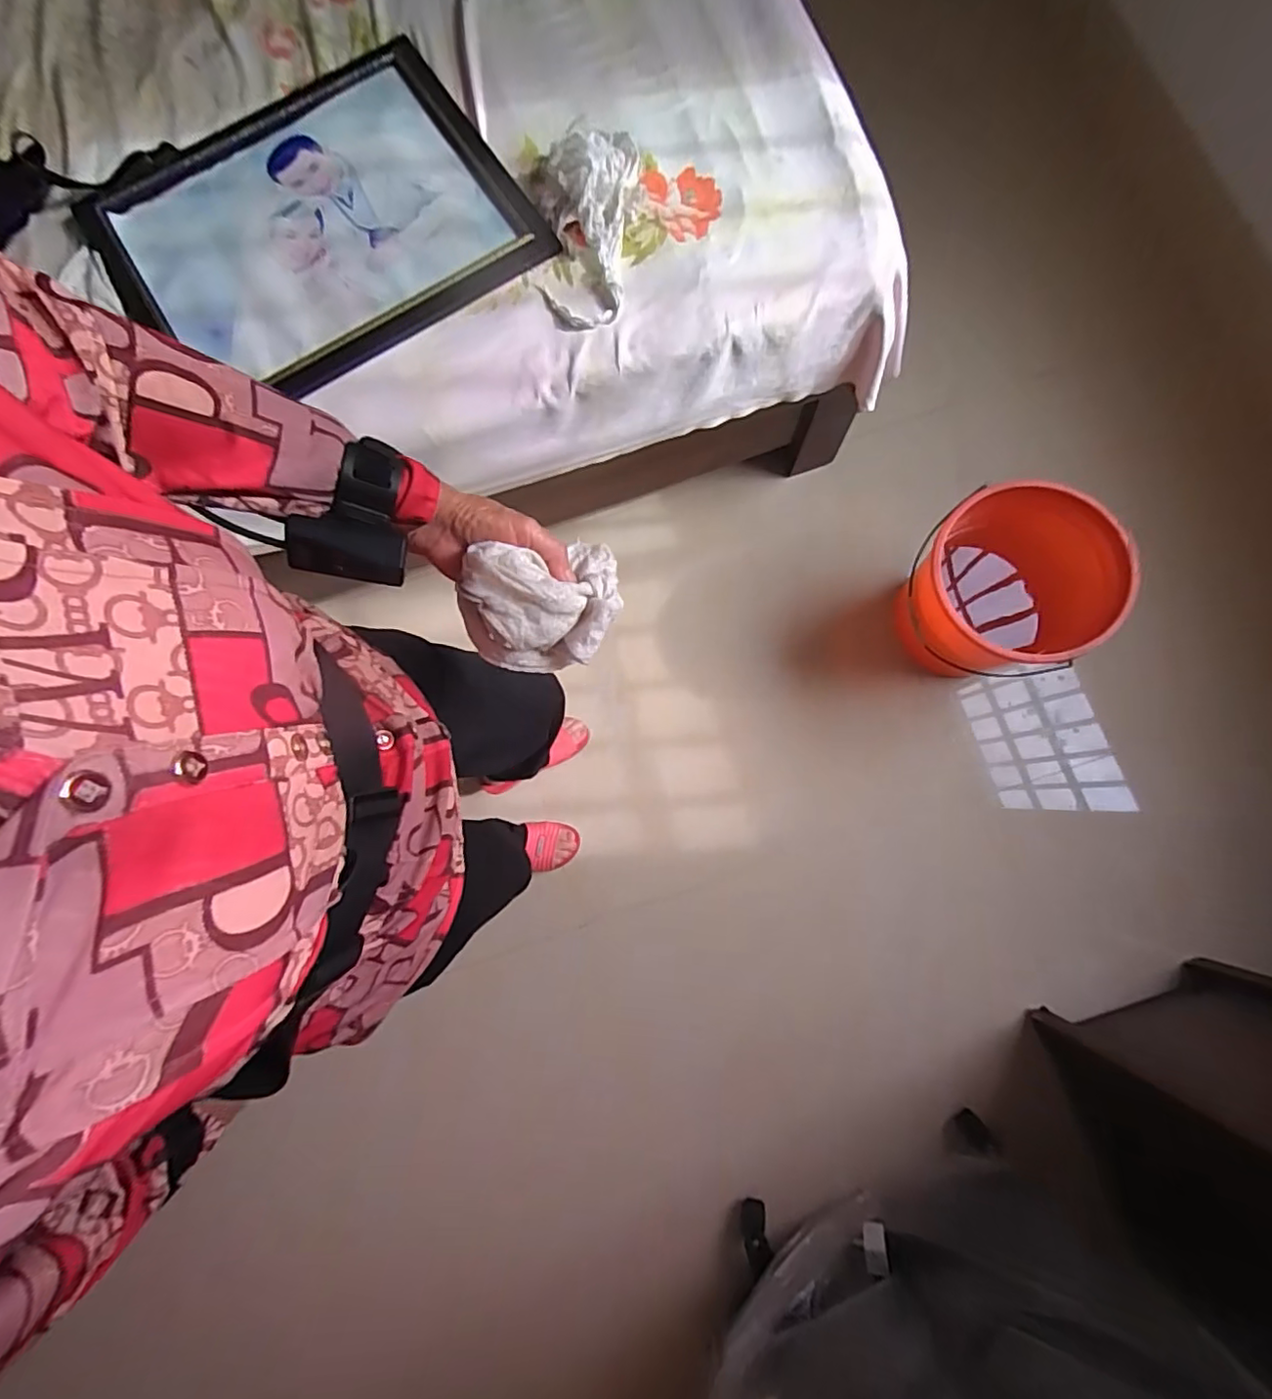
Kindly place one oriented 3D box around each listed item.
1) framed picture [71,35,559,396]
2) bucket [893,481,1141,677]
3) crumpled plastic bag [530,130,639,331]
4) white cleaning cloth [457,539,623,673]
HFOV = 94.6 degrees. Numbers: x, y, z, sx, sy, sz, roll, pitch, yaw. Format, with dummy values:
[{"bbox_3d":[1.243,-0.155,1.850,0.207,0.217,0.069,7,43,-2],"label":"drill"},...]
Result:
[{"bbox_3d":[-0.466,-0.680,0.853,0.562,0.030,0.443,-31,81,-5],"label":"framed picture"},{"bbox_3d":[0.642,-0.188,1.075,0.299,0.271,0.295,0,80,1],"label":"bucket"},{"bbox_3d":[-0.066,-0.651,0.810,0.150,0.076,0.262,-5,80,0],"label":"crumpled plastic bag"},{"bbox_3d":[-0.067,-0.070,0.425,0.112,0.072,0.082,-16,80,-2],"label":"white cleaning cloth"}]

